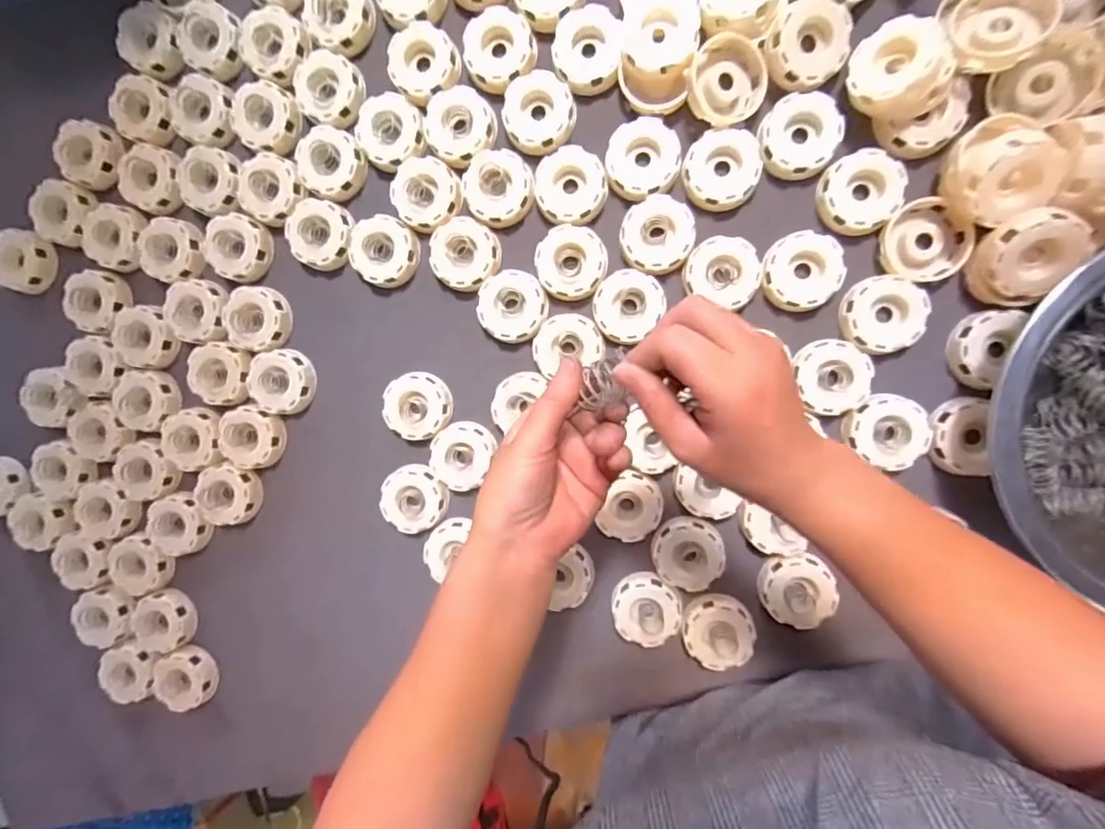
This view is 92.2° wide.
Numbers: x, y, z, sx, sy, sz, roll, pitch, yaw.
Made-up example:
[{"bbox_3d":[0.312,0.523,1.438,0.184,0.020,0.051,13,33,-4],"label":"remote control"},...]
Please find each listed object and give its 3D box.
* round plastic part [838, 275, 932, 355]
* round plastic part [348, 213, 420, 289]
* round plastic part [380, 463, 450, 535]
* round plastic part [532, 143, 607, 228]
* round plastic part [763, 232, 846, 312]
[{"bbox_3d":[0.288,-0.086,0.465,0.064,0.017,0.064,1,95,9],"label":"round plastic part"},{"bbox_3d":[-0.166,-0.161,0.525,0.065,0.017,0.064,1,95,9],"label":"round plastic part"},{"bbox_3d":[-0.140,0.085,0.539,0.066,0.013,0.066,1,95,9],"label":"round plastic part"},{"bbox_3d":[0.017,-0.210,0.496,0.065,0.022,0.066,1,95,9],"label":"round plastic part"},{"bbox_3d":[0.221,-0.125,0.472,0.065,0.021,0.065,1,95,9],"label":"round plastic part"}]

